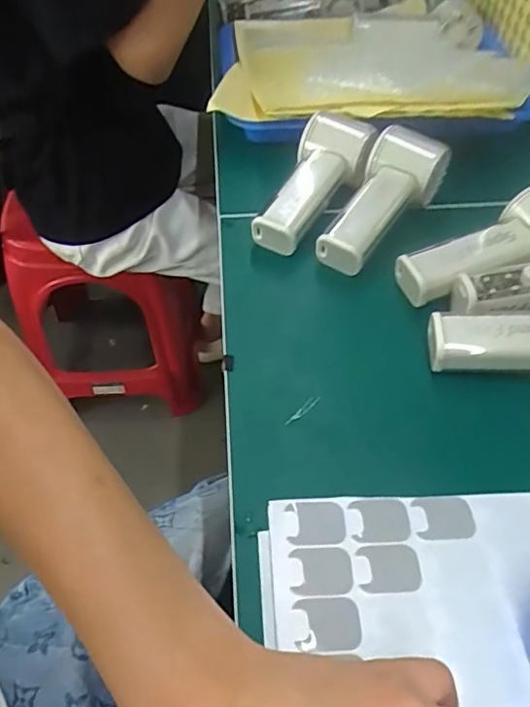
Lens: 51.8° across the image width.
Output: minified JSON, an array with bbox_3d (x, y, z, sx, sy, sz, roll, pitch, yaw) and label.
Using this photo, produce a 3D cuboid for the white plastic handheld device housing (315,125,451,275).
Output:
[{"bbox_3d":[0.097,-0.133,0.473,0.059,0.061,0.145,31,58,23],"label":"white plastic handheld device housing"}]

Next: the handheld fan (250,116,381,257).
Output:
[{"bbox_3d":[0.046,-0.158,0.486,0.056,0.035,0.158,24,69,22],"label":"handheld fan"}]

